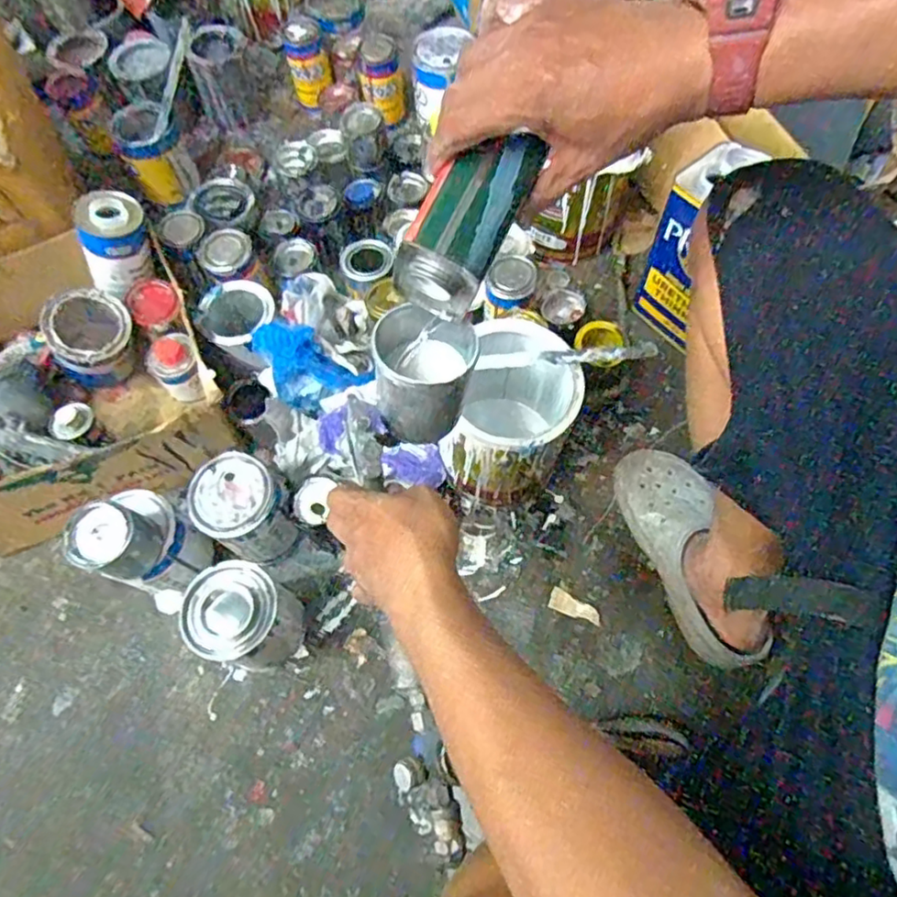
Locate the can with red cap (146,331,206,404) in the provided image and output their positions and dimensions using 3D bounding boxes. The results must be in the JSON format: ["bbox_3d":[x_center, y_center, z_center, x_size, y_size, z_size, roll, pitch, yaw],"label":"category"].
[{"bbox_3d":[-0.392,-0.114,0.917,0.070,0.076,0.083,-23,68,-8],"label":"can with red cap"}]

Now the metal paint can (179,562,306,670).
[{"bbox_3d":[-0.236,0.201,0.740,0.097,0.146,0.101,-1,66,1],"label":"metal paint can"}]

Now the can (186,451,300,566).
[{"bbox_3d":[-0.255,0.080,0.792,0.097,0.132,0.095,-1,66,1],"label":"can"}]

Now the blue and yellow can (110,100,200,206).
[{"bbox_3d":[-0.488,-0.490,1.063,0.100,0.125,0.126,-30,69,-11],"label":"blue and yellow can"}]

